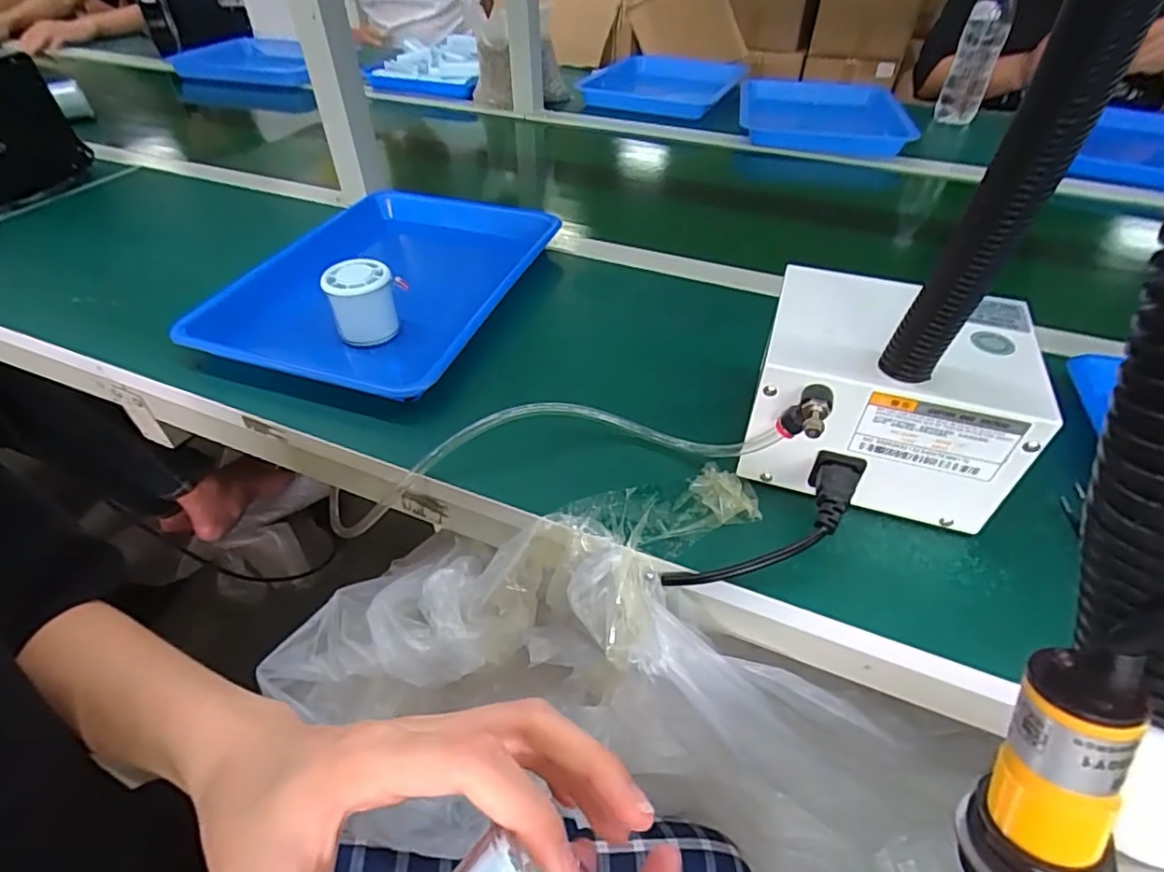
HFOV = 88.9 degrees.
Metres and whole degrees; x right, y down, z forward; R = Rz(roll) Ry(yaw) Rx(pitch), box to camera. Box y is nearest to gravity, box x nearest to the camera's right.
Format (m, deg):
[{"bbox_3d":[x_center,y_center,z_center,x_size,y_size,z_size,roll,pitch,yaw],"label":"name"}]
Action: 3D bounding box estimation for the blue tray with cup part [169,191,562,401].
[{"bbox_3d":[-0.195,-0.164,0.594,0.263,0.071,0.321,12,45,12],"label":"blue tray with cup part"}]

